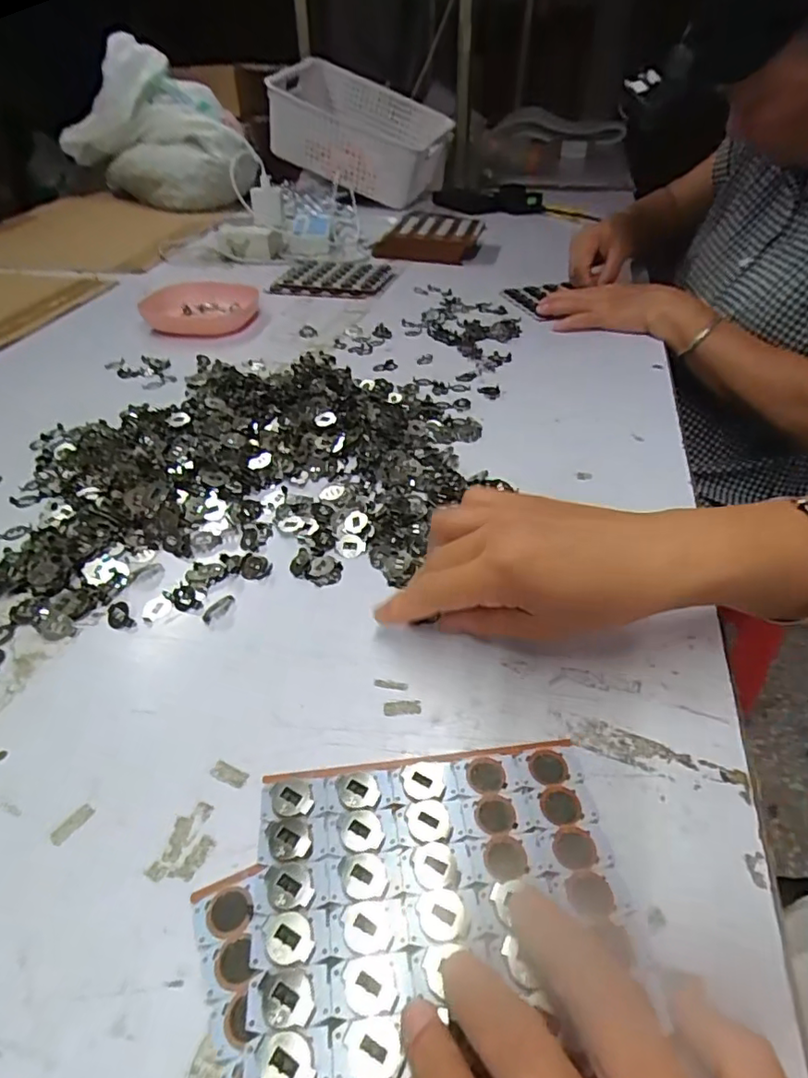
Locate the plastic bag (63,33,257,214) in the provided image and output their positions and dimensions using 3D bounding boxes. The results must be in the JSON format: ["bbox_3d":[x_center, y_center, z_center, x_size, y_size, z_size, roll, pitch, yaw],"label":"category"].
[{"bbox_3d":[-0.523,-0.857,1.200,0.325,0.271,0.396,-19,43,-19],"label":"plastic bag"}]

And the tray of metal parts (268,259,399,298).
[{"bbox_3d":[-0.104,-0.396,0.854,0.170,0.010,0.158,7,41,10],"label":"tray of metal parts"}]

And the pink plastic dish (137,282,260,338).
[{"bbox_3d":[-0.257,-0.293,0.726,0.122,0.032,0.130,0,40,2],"label":"pink plastic dish"}]

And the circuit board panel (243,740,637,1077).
[{"bbox_3d":[0.012,0.143,0.234,0.145,0.006,0.117,-4,41,-3],"label":"circuit board panel"}]

